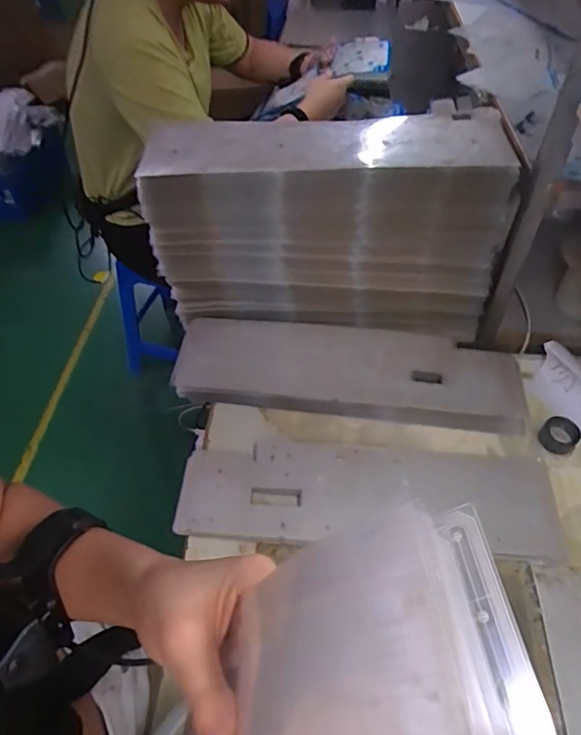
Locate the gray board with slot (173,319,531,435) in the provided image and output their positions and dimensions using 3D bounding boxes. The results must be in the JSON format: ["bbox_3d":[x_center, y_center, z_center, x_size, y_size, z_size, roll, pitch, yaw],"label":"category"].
[{"bbox_3d":[0.078,0.002,0.688,0.442,0.026,0.124,5,61,6],"label":"gray board with slot"}]

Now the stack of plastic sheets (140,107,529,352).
[{"bbox_3d":[0.049,-0.179,0.697,0.434,0.240,0.167,4,50,2],"label":"stack of plastic sheets"}]

